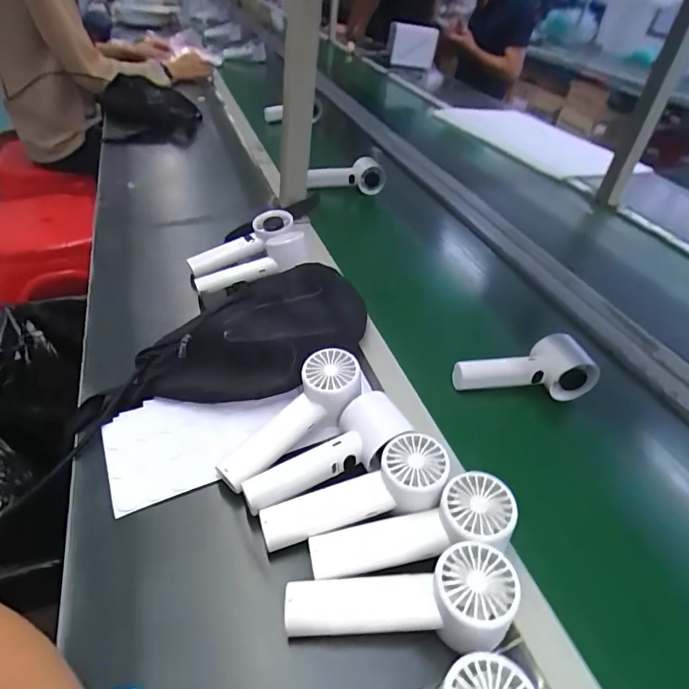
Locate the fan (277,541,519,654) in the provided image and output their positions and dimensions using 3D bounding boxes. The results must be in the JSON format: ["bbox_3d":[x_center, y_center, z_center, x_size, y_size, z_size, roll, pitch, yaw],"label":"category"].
[{"bbox_3d":[0.039,0.180,0.314,0.153,0.040,0.056,-11,40,8],"label":"fan"}]

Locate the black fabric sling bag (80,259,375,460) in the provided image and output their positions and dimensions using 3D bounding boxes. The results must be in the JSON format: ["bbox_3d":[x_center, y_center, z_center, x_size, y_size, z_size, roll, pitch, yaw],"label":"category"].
[{"bbox_3d":[-0.114,0.002,0.477,0.328,0.050,0.143,-28,51,-19],"label":"black fabric sling bag"}]

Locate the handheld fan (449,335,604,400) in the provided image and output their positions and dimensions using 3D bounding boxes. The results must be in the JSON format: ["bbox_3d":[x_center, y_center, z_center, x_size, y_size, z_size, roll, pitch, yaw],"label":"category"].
[{"bbox_3d":[0.199,0.024,0.512,0.153,0.063,0.048,3,40,-6],"label":"handheld fan"}]

